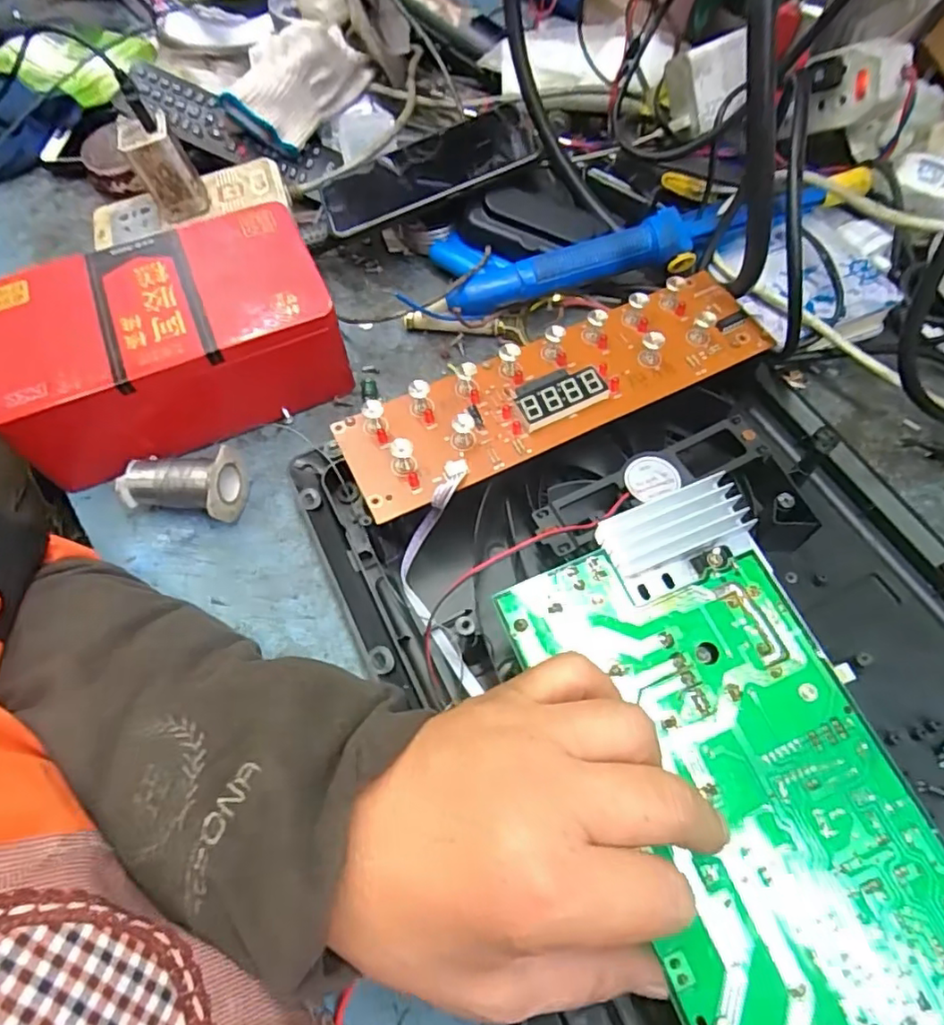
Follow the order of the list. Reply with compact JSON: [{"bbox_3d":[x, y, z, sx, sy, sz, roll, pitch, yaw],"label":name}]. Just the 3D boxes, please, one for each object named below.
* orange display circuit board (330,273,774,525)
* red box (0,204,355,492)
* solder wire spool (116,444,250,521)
[{"bbox_3d":[0.048,-0.074,0.340,0.249,0.020,0.071,-25,70,-13],"label":"orange display circuit board"},{"bbox_3d":[-0.195,-0.113,0.388,0.200,0.070,0.130,-22,70,-12],"label":"red box"},{"bbox_3d":[-0.175,-0.019,0.365,0.066,0.039,0.040,8,67,0],"label":"solder wire spool"}]

